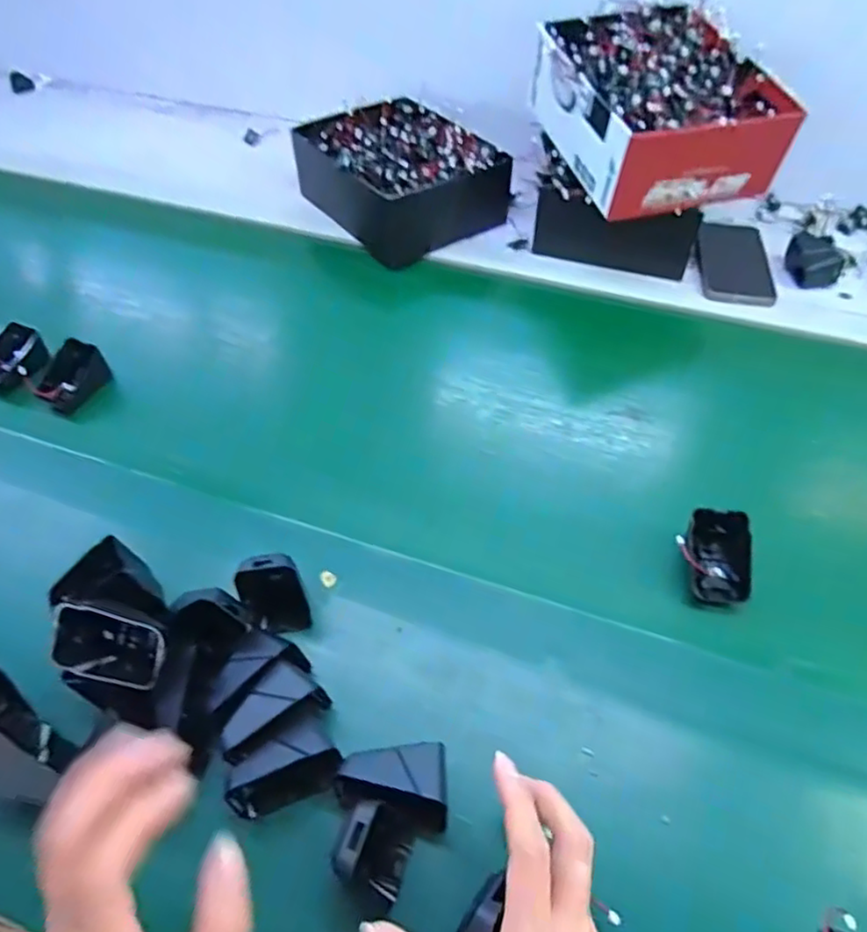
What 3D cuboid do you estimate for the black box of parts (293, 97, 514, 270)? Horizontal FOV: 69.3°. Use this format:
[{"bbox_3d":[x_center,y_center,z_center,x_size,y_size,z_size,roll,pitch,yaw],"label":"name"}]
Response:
[{"bbox_3d":[-0.044,-0.361,0.784,0.179,0.088,0.231,-31,57,-22],"label":"black box of parts"}]

